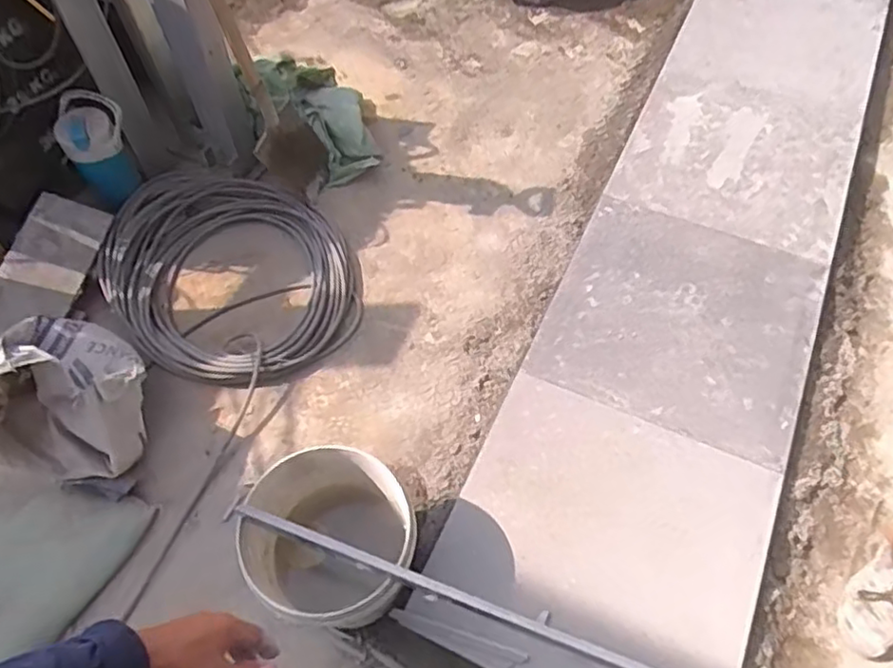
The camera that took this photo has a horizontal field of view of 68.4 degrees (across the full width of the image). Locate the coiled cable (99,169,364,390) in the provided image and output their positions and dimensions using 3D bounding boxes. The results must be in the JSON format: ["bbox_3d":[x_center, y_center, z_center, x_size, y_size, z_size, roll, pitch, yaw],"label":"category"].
[{"bbox_3d":[-0.569,-0.178,1.719,0.726,0.184,0.590,35,66,23],"label":"coiled cable"}]

